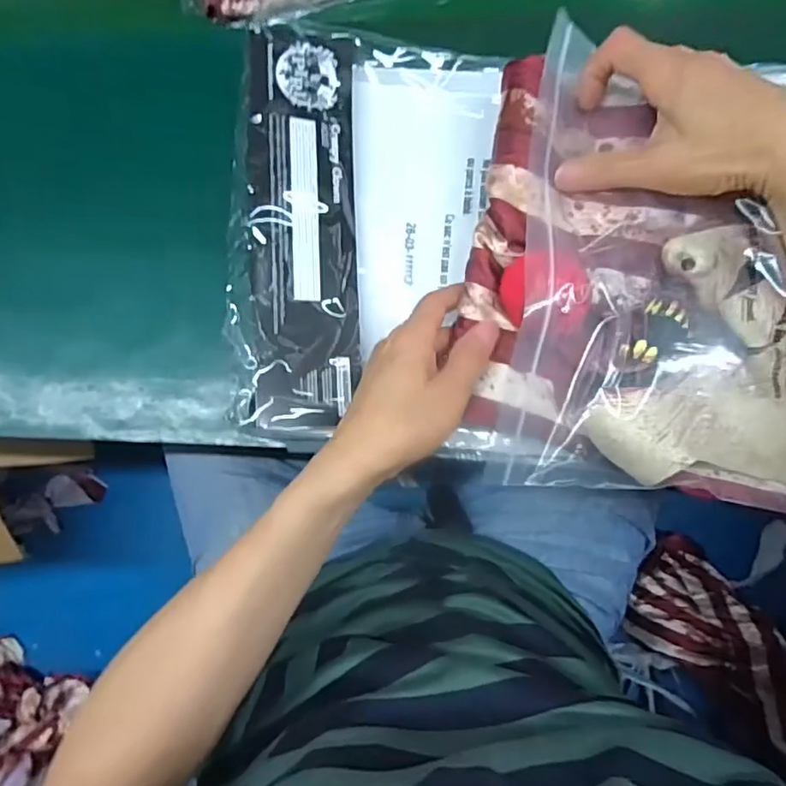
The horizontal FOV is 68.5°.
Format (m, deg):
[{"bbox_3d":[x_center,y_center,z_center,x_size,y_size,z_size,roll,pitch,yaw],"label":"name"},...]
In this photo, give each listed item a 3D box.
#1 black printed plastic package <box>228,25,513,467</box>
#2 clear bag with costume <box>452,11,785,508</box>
[{"bbox_3d":[-0.023,-0.115,0.425,0.182,0.022,0.295,6,84,-12],"label":"black printed plastic package"},{"bbox_3d":[0.244,-0.081,0.353,0.378,0.064,0.294,4,83,5],"label":"clear bag with costume"}]

